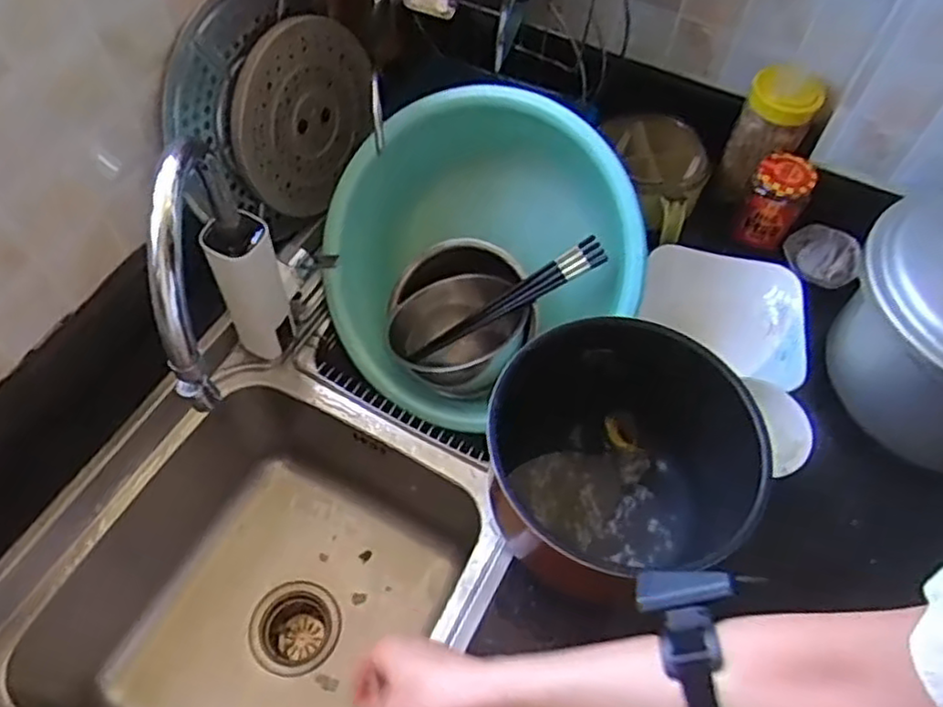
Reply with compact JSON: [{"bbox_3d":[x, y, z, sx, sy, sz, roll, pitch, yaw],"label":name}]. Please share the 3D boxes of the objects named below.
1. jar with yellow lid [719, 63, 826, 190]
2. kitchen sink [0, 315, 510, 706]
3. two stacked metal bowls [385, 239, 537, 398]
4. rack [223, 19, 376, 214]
[{"bbox_3d":[0.366,-0.273,0.873,0.078,0.140,0.080,1,58,-2],"label":"jar with yellow lid"},{"bbox_3d":[-0.226,0.274,0.778,0.424,0.264,0.447,26,61,13],"label":"kitchen sink"},{"bbox_3d":[-0.016,-0.033,0.848,0.166,0.107,0.157,1,58,-2],"label":"two stacked metal bowls"},{"bbox_3d":[-0.193,-0.284,0.827,0.019,0.190,0.222,18,70,26],"label":"rack"}]

